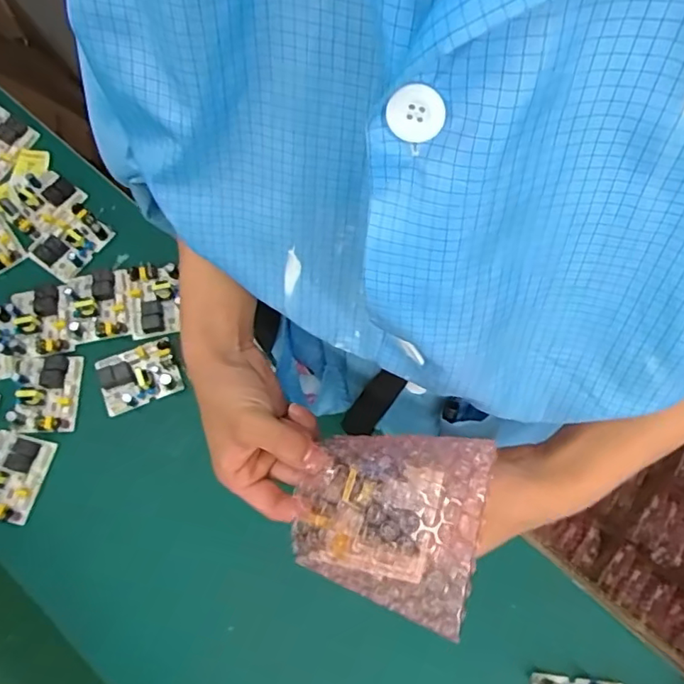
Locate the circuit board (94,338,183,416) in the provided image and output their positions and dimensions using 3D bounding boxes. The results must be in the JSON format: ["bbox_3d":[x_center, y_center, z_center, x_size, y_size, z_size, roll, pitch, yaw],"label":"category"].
[{"bbox_3d":[-0.214,0.033,0.580,0.080,0.018,0.060,-22,72,-7],"label":"circuit board"}]

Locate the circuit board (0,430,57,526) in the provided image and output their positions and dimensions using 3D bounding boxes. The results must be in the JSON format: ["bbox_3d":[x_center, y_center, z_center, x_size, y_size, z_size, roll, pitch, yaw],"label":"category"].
[{"bbox_3d":[-0.329,0.131,0.548,0.062,0.019,0.080,13,71,5],"label":"circuit board"}]

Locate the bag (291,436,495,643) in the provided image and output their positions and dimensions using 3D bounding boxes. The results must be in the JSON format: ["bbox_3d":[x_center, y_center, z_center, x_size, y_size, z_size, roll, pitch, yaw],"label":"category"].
[{"bbox_3d":[0.024,0.096,0.315,0.108,0.016,0.095,5,70,33],"label":"bag"}]

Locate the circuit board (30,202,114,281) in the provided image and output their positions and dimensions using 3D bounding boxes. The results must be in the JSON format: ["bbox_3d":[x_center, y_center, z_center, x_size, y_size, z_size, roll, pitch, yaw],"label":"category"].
[{"bbox_3d":[-0.310,-0.115,0.639,0.060,0.014,0.083,32,74,11],"label":"circuit board"}]

